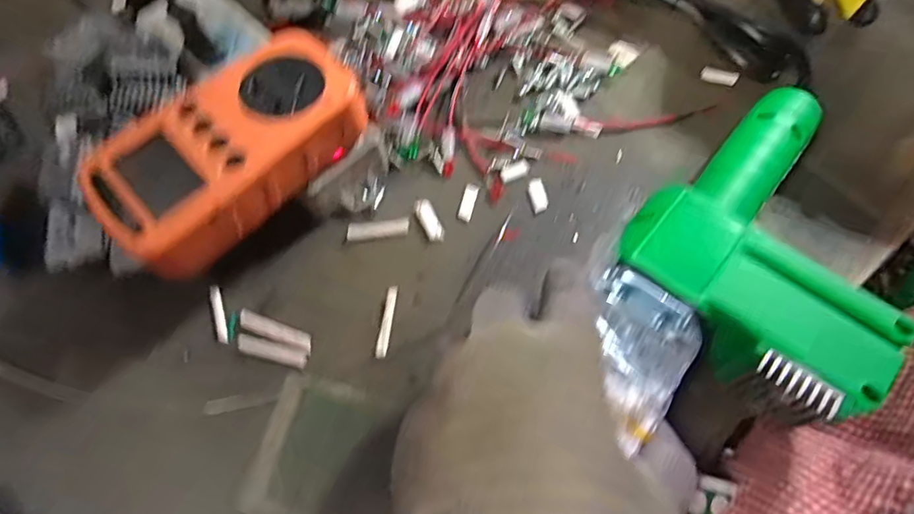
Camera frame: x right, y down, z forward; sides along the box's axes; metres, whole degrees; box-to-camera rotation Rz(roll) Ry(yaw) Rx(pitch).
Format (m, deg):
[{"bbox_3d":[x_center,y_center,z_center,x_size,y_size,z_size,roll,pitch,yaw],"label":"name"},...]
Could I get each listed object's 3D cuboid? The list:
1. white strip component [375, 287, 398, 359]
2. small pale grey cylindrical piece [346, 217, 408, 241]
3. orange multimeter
[{"bbox_3d":[-0.036,0.033,0.268,0.006,0.004,0.038,7,66,4],"label":"white strip component"},{"bbox_3d":[-0.044,-0.016,0.290,0.034,0.004,0.011,-5,66,-2],"label":"small pale grey cylindrical piece"},{"bbox_3d":[-0.107,-0.053,0.252,0.072,0.029,0.128,35,71,15],"label":"orange multimeter"}]

